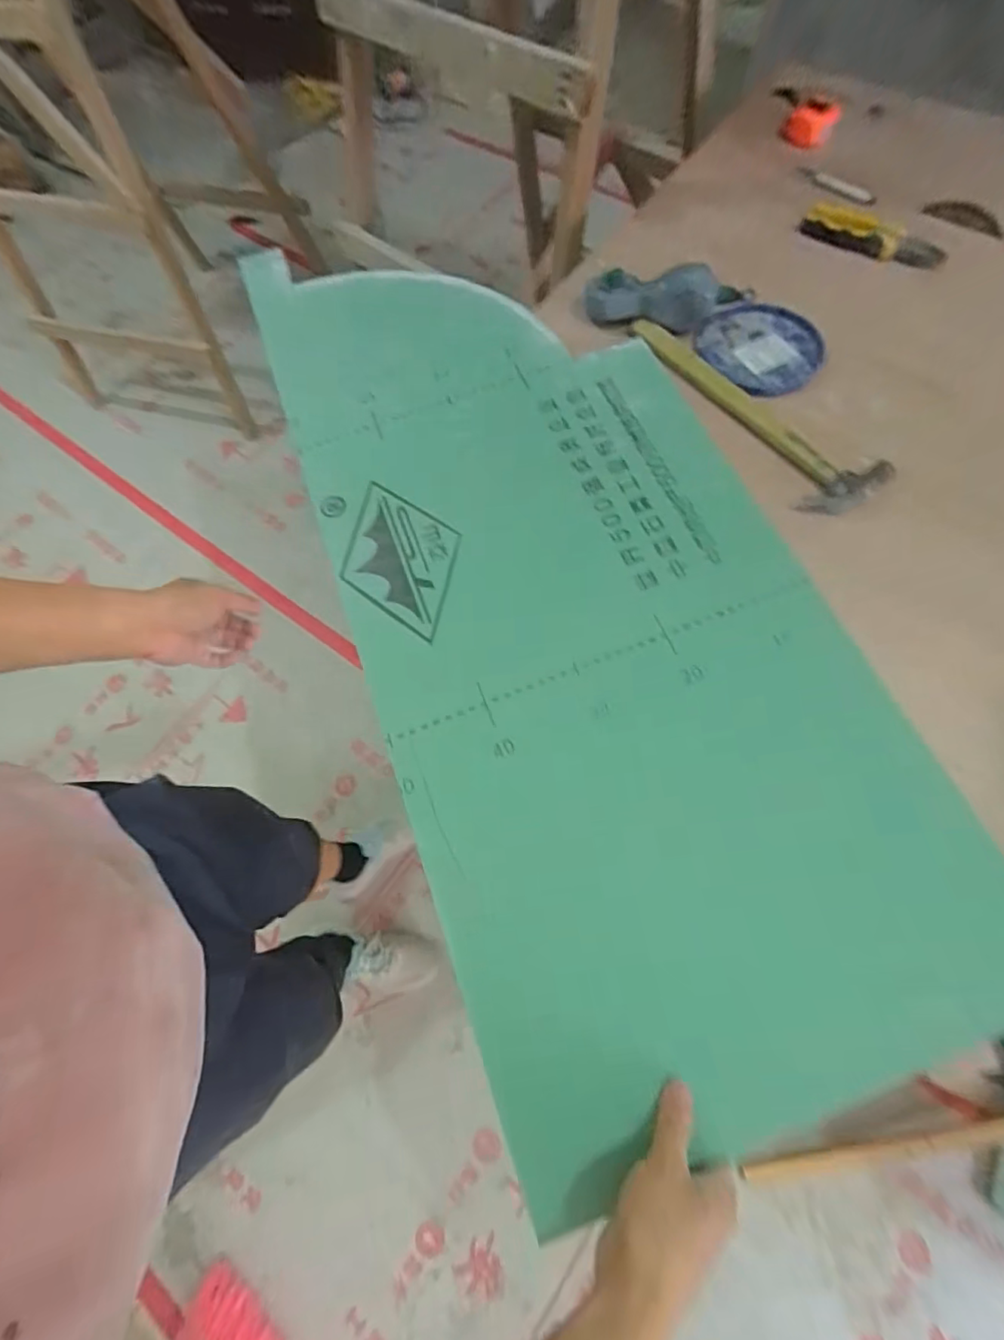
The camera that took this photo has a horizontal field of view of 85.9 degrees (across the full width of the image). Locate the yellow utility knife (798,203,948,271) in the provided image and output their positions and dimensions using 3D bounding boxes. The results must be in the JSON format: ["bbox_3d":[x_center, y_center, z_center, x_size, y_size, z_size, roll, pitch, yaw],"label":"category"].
[{"bbox_3d":[0.555,-0.647,0.807,0.204,0.020,0.062,33,74,15],"label":"yellow utility knife"}]

